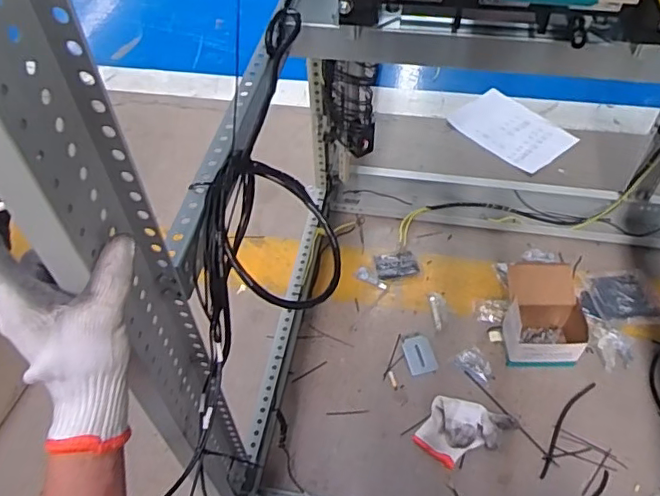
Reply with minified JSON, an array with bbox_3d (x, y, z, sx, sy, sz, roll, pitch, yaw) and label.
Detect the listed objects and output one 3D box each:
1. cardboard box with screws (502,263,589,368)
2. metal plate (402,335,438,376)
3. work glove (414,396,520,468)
[{"bbox_3d":[0.401,0.129,1.060,0.141,0.119,0.166,-2,51,0],"label":"cardboard box with screws"},{"bbox_3d":[0.172,0.206,1.074,0.055,0.005,0.078,-8,51,-5],"label":"metal plate"},{"bbox_3d":[0.230,0.320,0.968,0.132,0.023,0.122,28,57,22],"label":"work glove"}]

